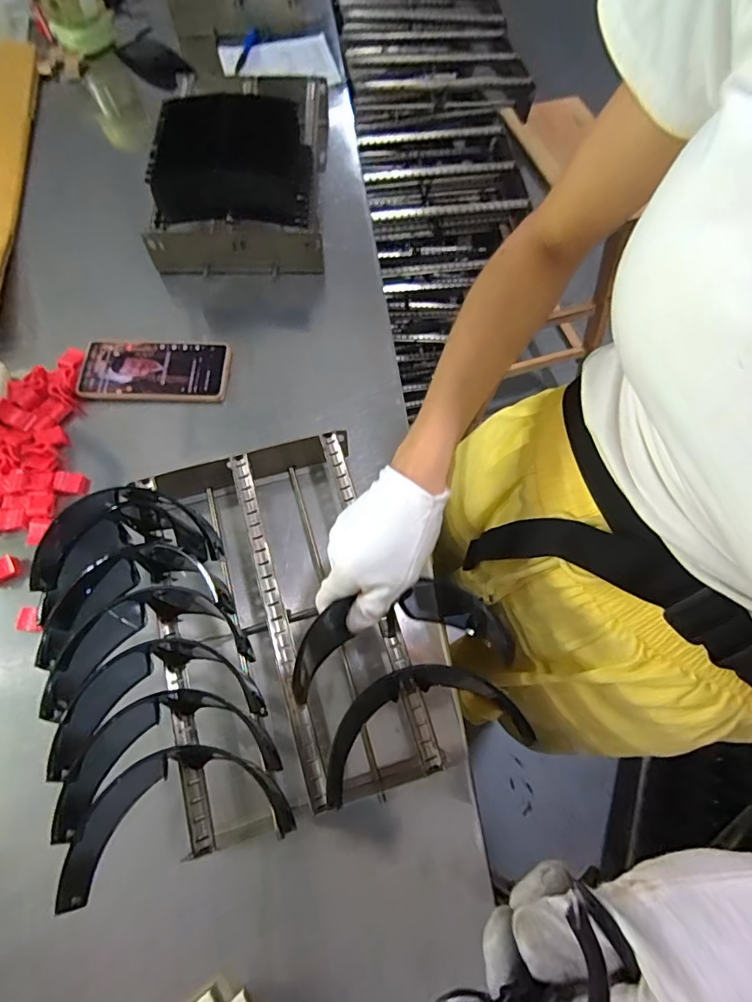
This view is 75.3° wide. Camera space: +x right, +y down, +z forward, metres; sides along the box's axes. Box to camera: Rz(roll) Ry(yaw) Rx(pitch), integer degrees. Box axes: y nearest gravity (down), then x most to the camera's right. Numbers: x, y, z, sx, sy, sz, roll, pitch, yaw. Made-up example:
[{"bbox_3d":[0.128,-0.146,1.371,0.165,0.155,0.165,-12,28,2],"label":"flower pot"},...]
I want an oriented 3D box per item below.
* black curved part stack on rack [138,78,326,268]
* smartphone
[{"bbox_3d":[-0.164,-0.383,0.593,0.203,0.135,0.165,-2,67,-3],"label":"black curved part stack on rack"},{"bbox_3d":[-0.249,-0.148,0.550,0.163,0.007,0.073,1,67,-2],"label":"smartphone"}]

